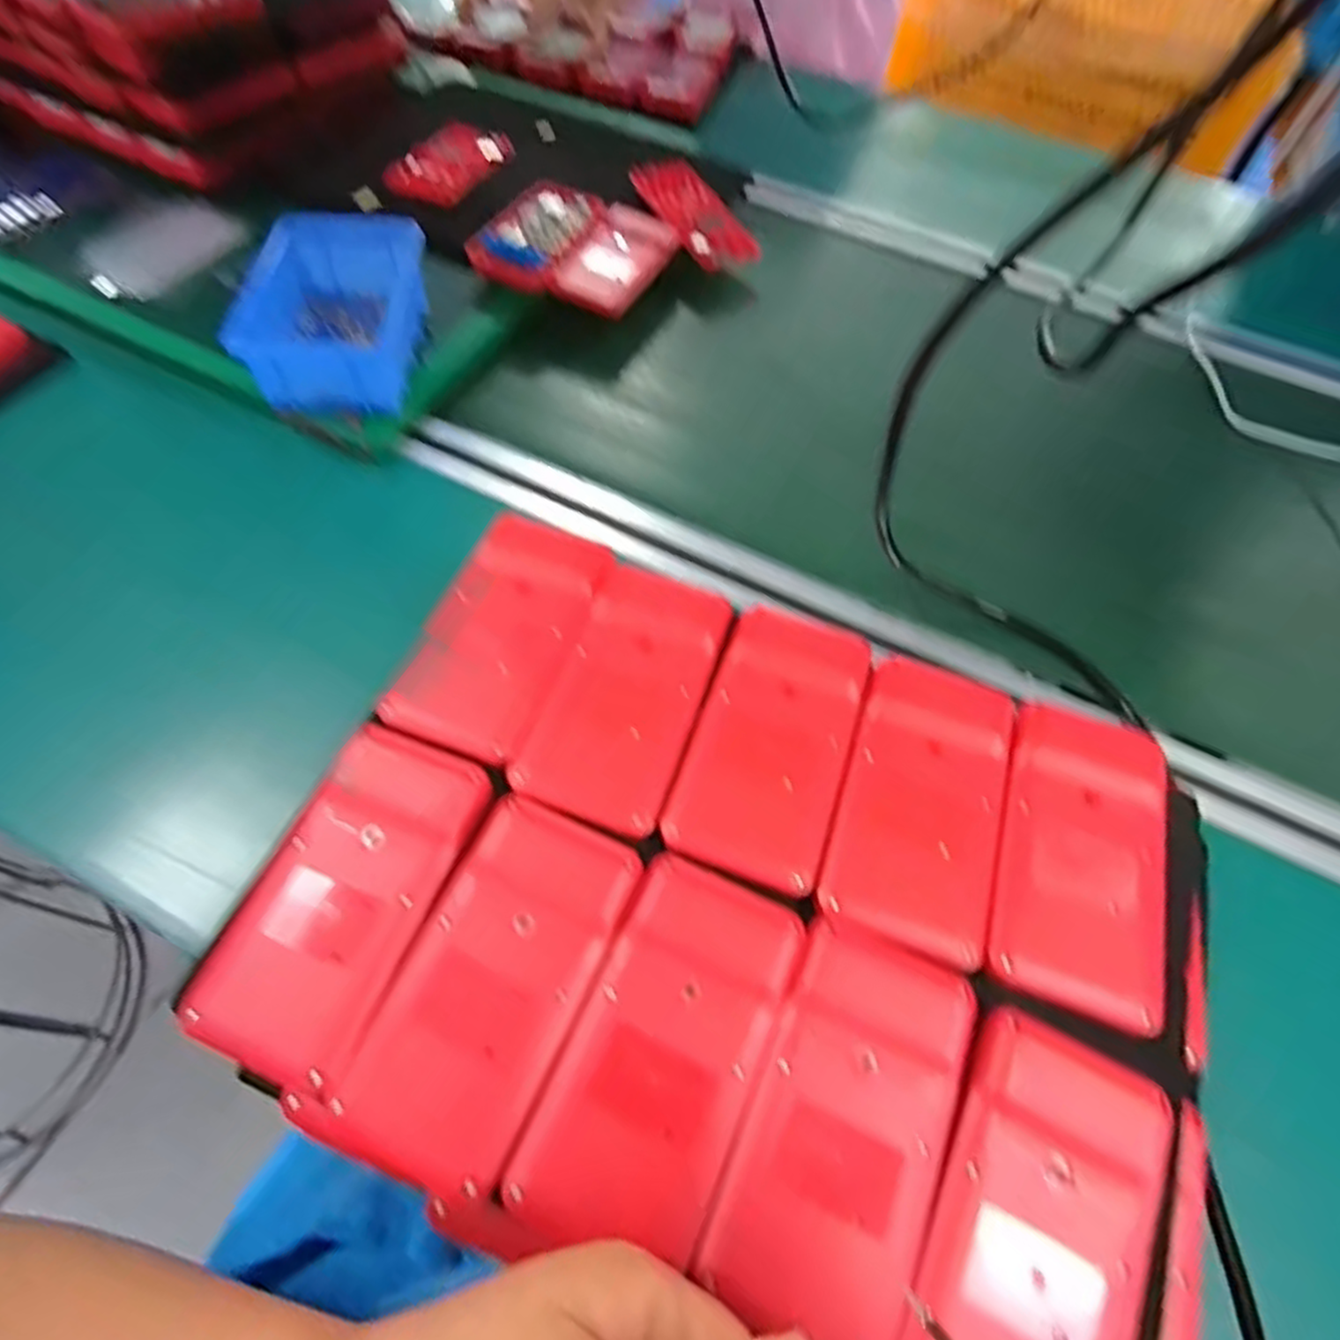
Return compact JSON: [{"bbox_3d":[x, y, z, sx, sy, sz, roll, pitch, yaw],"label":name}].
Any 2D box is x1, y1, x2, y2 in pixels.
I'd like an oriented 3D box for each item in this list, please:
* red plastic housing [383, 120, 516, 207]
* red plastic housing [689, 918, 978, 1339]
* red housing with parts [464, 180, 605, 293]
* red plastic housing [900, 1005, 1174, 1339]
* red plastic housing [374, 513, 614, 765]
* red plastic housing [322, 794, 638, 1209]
[{"bbox_3d":[-0.193,-0.450,0.628,0.069,0.014,0.125,18,59,7],"label":"red plastic housing"},{"bbox_3d":[0.059,0.149,0.232,0.062,0.013,0.115,23,59,10],"label":"red plastic housing"},{"bbox_3d":[-0.101,-0.348,0.559,0.069,0.017,0.121,20,59,8],"label":"red housing with parts"},{"bbox_3d":[0.116,0.176,0.218,0.063,0.017,0.117,25,60,11],"label":"red plastic housing"},{"bbox_3d":[-0.075,-0.018,0.316,0.063,0.011,0.118,19,59,7],"label":"red plastic housing"},{"bbox_3d":[-0.062,0.110,0.252,0.062,0.021,0.120,23,59,10],"label":"red plastic housing"}]

